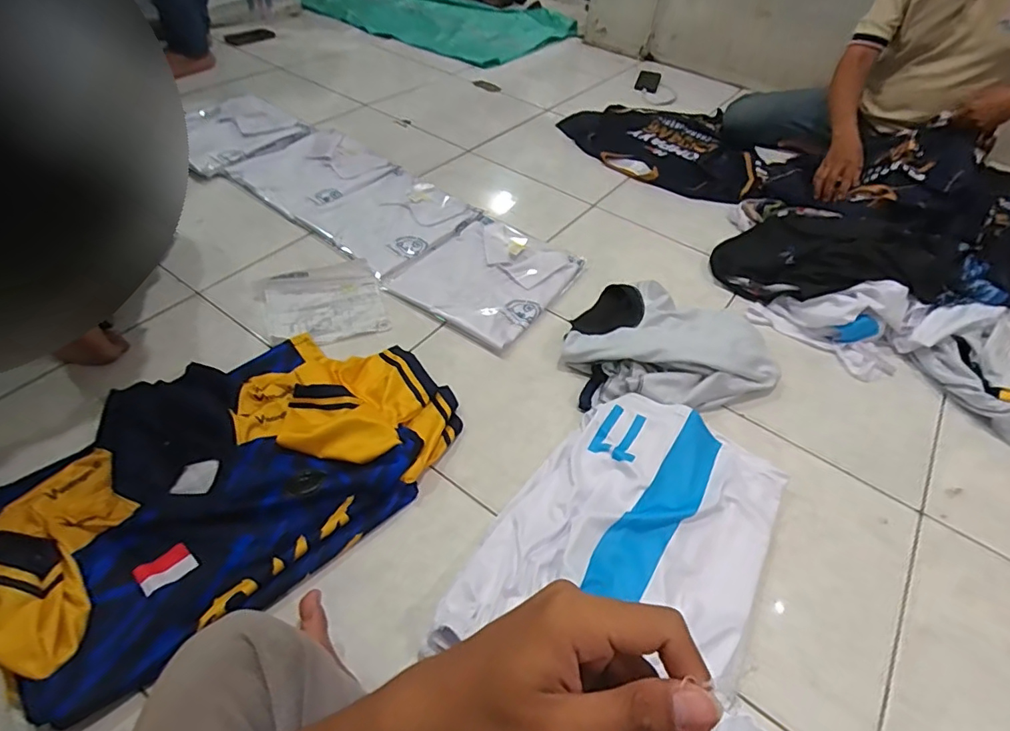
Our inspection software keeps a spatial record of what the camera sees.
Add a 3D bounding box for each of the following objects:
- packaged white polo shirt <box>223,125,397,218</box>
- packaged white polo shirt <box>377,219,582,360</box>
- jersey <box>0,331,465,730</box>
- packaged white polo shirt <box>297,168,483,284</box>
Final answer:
[{"bbox_3d":[-0.421,-0.433,1.146,0.232,0.015,0.298,33,54,23],"label":"packaged white polo shirt"},{"bbox_3d":[-0.035,-0.188,1.052,0.286,0.018,0.327,28,52,19],"label":"packaged white polo shirt"},{"bbox_3d":[-0.375,0.143,0.696,0.367,0.056,0.652,42,53,20],"label":"jersey"},{"bbox_3d":[-0.234,-0.312,1.088,0.247,0.022,0.307,32,54,22],"label":"packaged white polo shirt"}]

